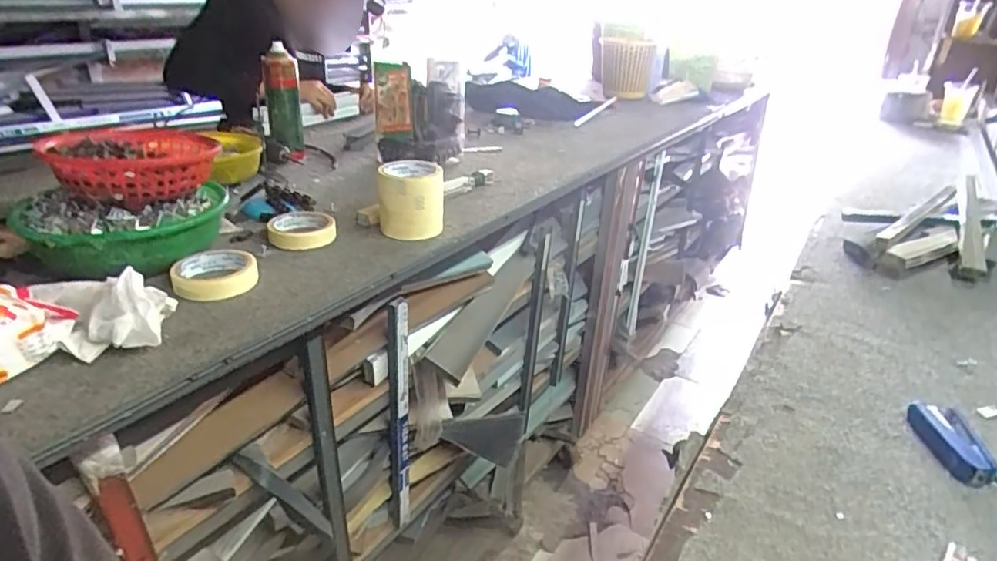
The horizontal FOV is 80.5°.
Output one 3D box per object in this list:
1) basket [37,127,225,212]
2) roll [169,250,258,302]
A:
[{"bbox_3d":[-0.447,-0.143,0.728,0.172,0.069,0.165,-17,32,-33],"label":"basket"},{"bbox_3d":[-0.346,-0.007,0.722,0.095,0.031,0.089,-9,29,-21],"label":"roll"}]

